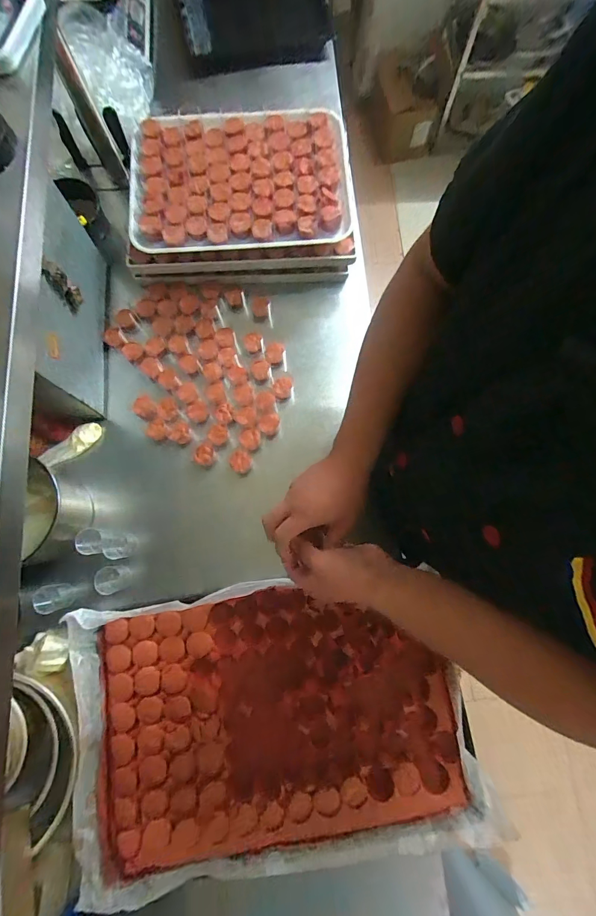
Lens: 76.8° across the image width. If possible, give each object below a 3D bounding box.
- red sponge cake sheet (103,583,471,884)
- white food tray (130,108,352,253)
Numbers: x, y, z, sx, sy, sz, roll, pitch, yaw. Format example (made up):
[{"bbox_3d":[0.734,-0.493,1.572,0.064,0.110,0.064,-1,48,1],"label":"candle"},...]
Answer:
[{"bbox_3d":[-0.034,0.412,0.620,0.550,0.027,0.360,-9,78,-3],"label":"red sponge cake sheet"},{"bbox_3d":[-0.108,-0.545,0.728,0.401,0.033,0.304,-2,78,-2],"label":"white food tray"}]

